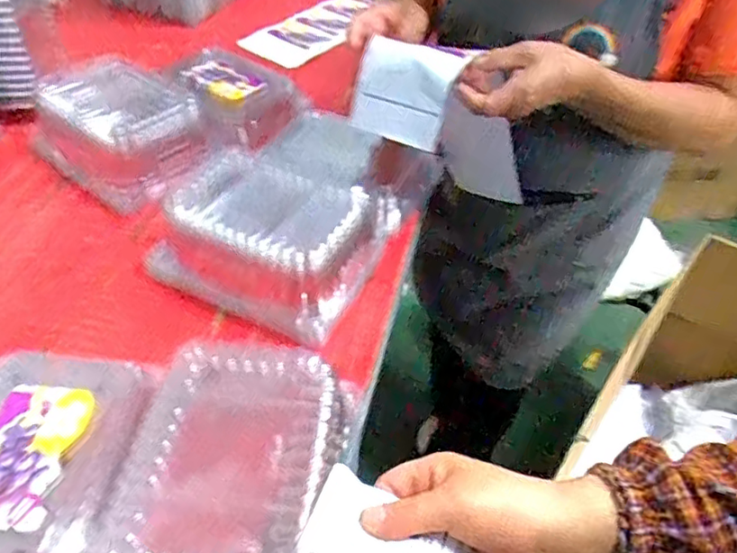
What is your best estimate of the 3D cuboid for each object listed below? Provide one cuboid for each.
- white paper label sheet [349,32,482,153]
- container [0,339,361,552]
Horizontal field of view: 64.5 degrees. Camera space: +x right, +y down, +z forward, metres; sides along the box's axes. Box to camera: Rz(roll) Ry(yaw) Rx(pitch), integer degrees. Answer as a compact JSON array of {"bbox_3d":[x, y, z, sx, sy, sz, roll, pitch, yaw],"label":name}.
[{"bbox_3d":[0.036,-0.195,0.617,0.120,0.098,0.015,25,25,31],"label":"white paper label sheet"},{"bbox_3d":[-0.165,0.140,0.403,0.292,0.094,0.190,6,48,2],"label":"container"}]

